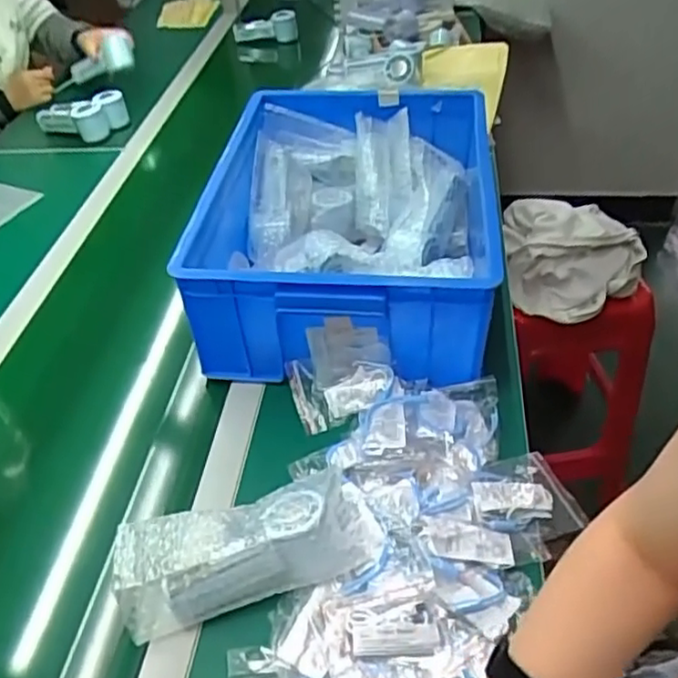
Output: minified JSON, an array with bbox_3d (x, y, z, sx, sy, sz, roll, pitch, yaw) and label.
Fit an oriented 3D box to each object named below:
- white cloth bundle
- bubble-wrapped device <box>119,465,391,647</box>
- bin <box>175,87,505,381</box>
[{"bbox_3d":[0.411,-0.148,1.181,0.224,0.121,0.204,0,43,3],"label":"white cloth bundle"},{"bbox_3d":[-0.080,0.185,0.597,0.224,0.069,0.080,-13,43,-10],"label":"bubble-wrapped device"},{"bbox_3d":[0.019,-0.160,0.873,0.350,0.148,0.437,3,43,7],"label":"bin"}]

